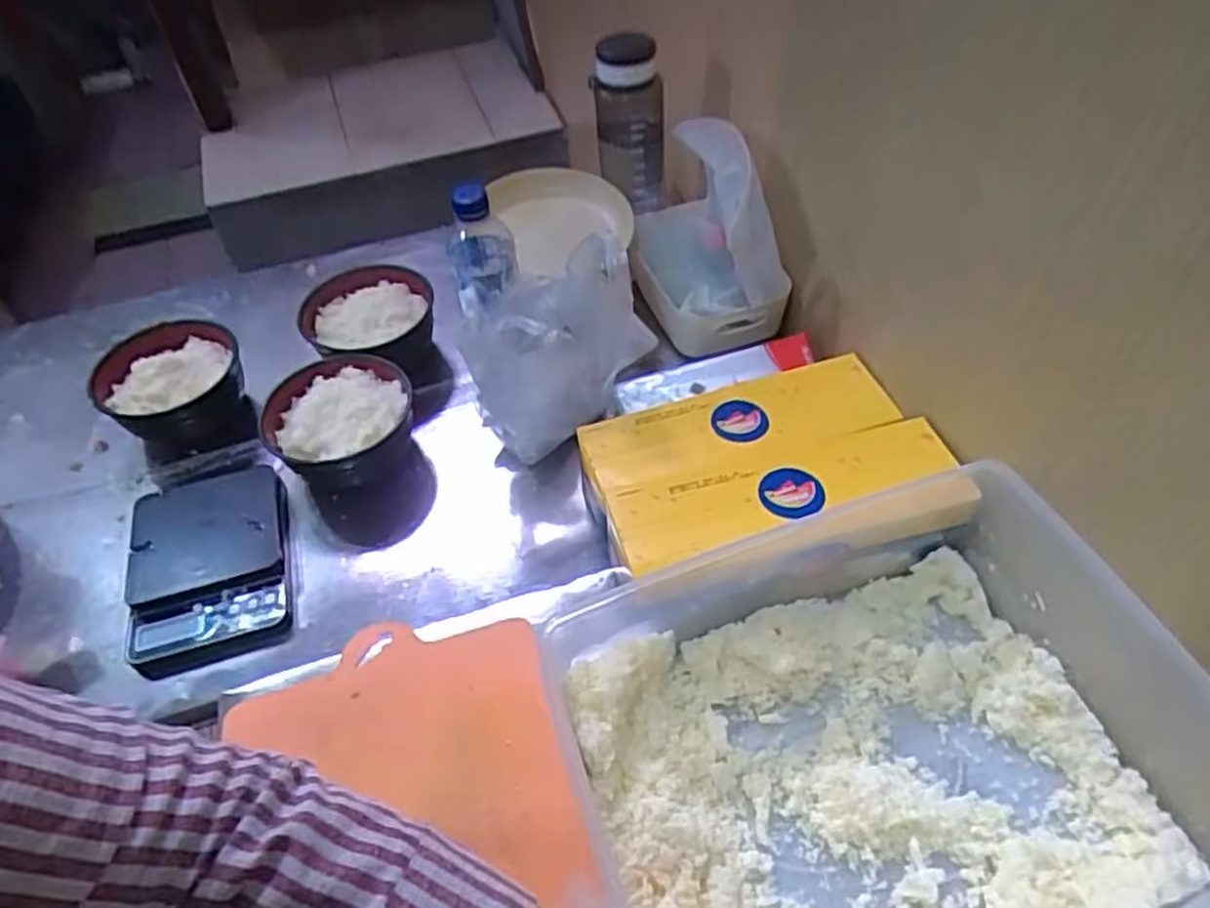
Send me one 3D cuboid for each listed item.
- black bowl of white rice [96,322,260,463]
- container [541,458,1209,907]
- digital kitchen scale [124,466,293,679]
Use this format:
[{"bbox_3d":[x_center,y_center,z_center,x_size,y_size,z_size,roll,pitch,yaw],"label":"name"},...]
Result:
[{"bbox_3d":[-0.445,-0.063,0.796,0.133,0.071,0.154,-19,52,-12],"label":"black bowl of white rice"},{"bbox_3d":[0.175,0.187,0.490,0.367,0.119,0.272,-18,52,-11],"label":"container"},{"bbox_3d":[-0.358,0.093,0.693,0.133,0.029,0.200,-16,52,-10],"label":"digital kitchen scale"}]

